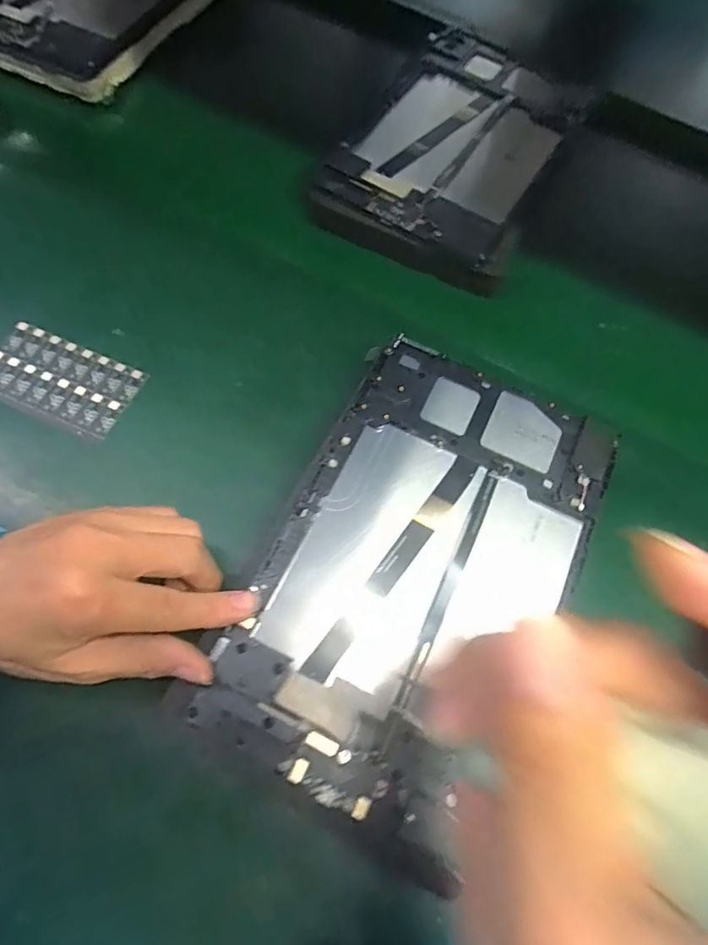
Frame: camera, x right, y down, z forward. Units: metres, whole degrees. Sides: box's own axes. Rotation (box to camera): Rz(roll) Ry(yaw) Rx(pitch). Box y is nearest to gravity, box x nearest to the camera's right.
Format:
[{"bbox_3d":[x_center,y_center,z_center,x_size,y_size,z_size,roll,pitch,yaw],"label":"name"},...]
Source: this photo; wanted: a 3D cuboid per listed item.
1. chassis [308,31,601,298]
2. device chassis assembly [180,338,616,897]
[{"bbox_3d":[0.085,-0.263,0.419,0.154,0.020,0.243,27,68,7],"label":"chassis"},{"bbox_3d":[0.035,0.045,0.265,0.144,0.013,0.237,26,69,8],"label":"device chassis assembly"}]

